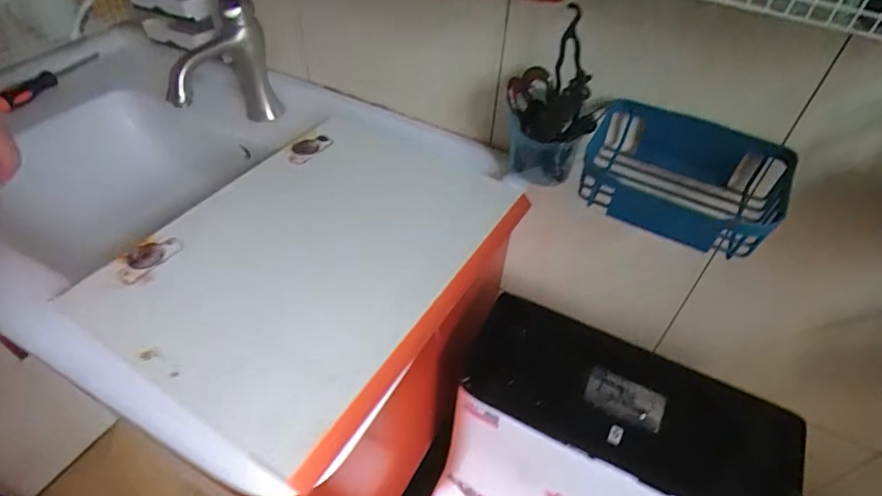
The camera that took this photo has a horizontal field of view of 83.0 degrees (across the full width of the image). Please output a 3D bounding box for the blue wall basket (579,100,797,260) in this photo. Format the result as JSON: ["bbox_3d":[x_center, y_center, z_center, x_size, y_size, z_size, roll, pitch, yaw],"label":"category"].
[{"bbox_3d":[0.230,-0.071,0.476,0.171,0.081,0.105,20,48,17],"label":"blue wall basket"}]

